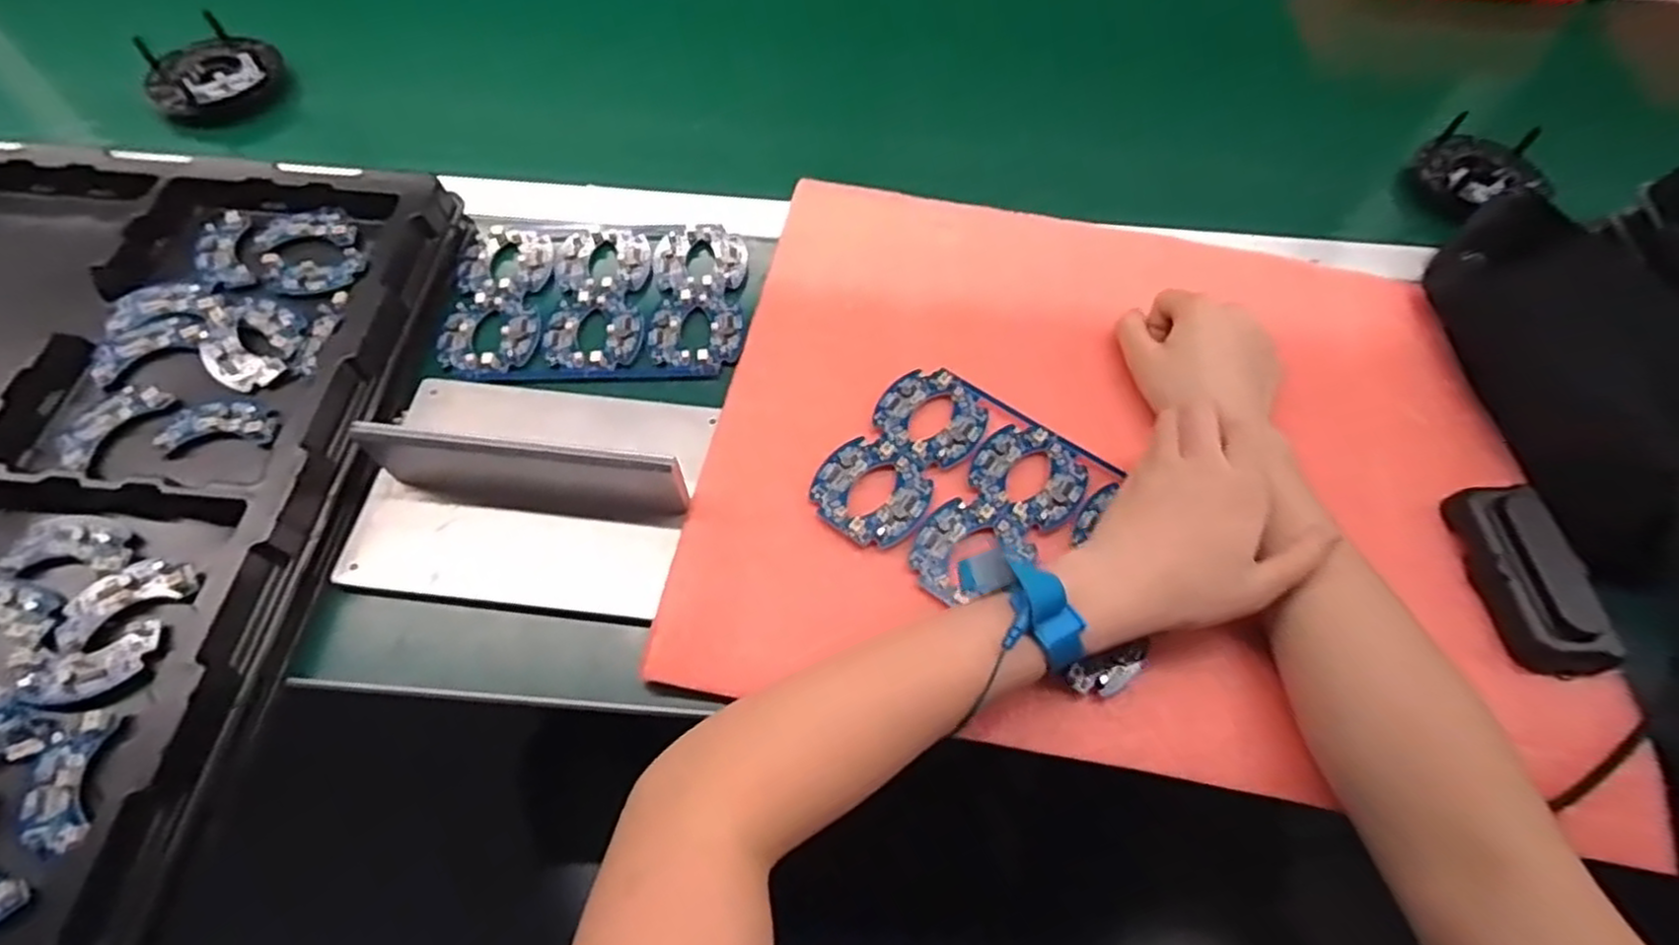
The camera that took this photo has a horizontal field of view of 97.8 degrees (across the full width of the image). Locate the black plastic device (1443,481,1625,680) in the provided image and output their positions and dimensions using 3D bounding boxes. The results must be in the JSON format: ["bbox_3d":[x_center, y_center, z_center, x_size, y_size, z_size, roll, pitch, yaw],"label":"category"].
[{"bbox_3d":[0.392,0.057,0.418,0.045,0.032,0.109,-1,60,-4],"label":"black plastic device"}]

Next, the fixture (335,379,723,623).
[{"bbox_3d":[-0.181,-0.002,0.414,0.188,0.053,0.145,9,61,3],"label":"fixture"}]

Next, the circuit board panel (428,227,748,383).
[{"bbox_3d":[-0.169,-0.123,0.514,0.201,0.010,0.137,-2,61,-3],"label":"circuit board panel"}]

